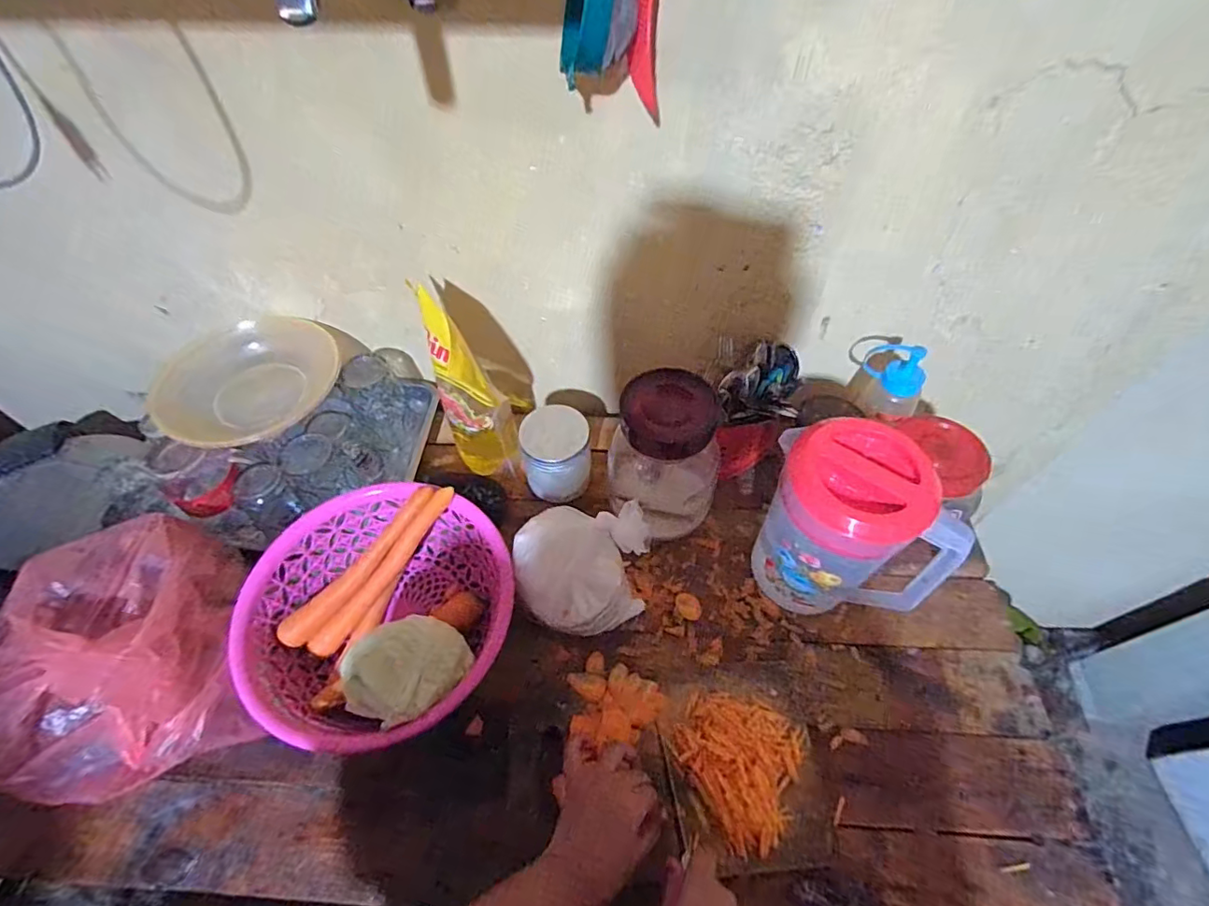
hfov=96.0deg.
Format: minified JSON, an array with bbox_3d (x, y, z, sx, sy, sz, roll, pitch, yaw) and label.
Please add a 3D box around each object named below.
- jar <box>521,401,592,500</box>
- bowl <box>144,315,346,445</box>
[{"bbox_3d":[-0.061,0.001,0.706,0.081,0.108,0.078,0,54,0],"label":"jar"},{"bbox_3d":[-0.470,-0.095,0.715,0.175,0.061,0.205,28,59,19],"label":"bowl"}]

